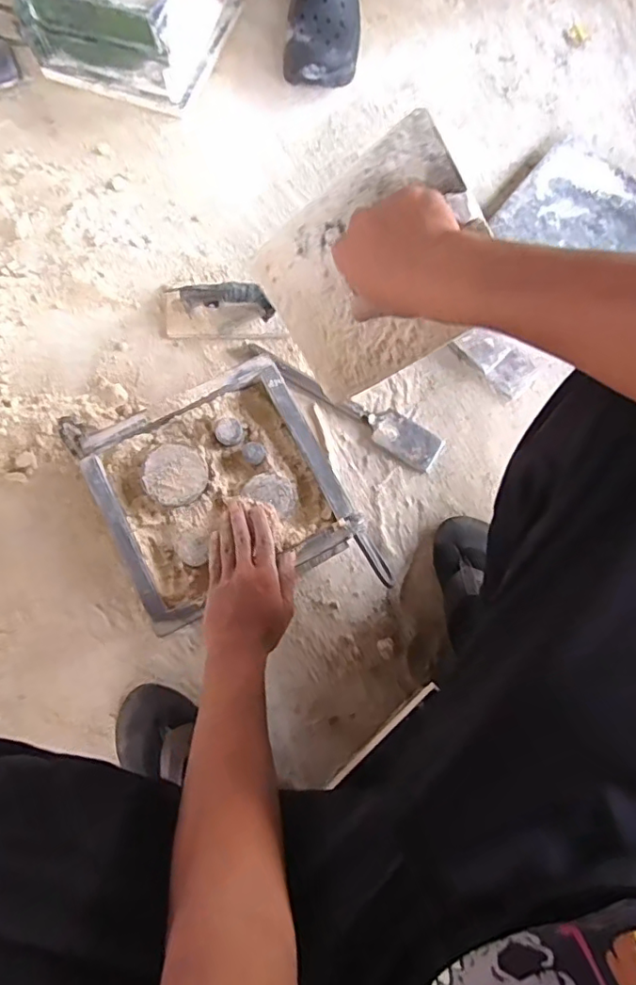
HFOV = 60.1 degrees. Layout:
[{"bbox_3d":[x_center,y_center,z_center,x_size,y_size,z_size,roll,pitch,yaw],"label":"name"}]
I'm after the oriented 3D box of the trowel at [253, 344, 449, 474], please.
[{"bbox_3d":[0.041,-0.131,0.770,0.295,0.023,0.060,34,80,6],"label":"trowel"}]

